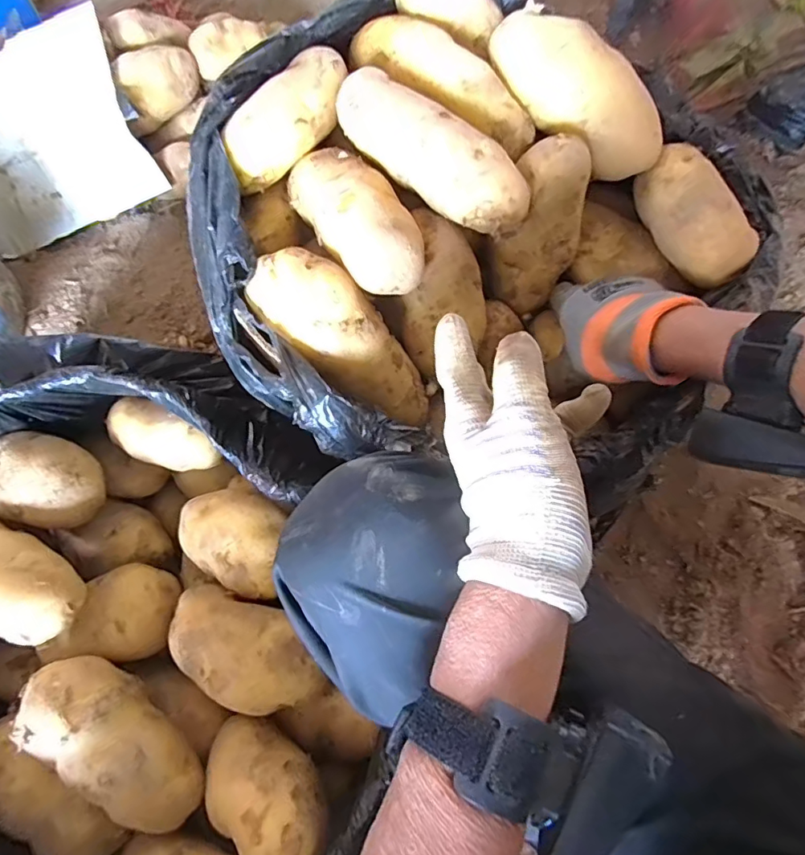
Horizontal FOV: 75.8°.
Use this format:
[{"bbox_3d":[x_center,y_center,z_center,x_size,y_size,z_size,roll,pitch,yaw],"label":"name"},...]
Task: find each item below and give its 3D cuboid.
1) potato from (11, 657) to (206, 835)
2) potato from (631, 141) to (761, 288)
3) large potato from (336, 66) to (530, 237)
[{"bbox_3d":[-0.207,0.226,0.371,0.142,0.042,0.061,34,78,9],"label":"potato"},{"bbox_3d":[0.249,-0.178,0.443,0.044,0.058,0.121,-23,76,-5],"label":"potato"},{"bbox_3d":[0.022,-0.216,0.402,0.169,0.042,0.056,37,79,10],"label":"large potato"}]

